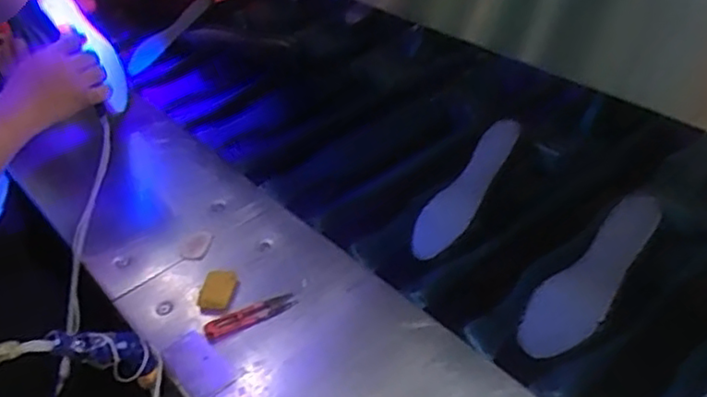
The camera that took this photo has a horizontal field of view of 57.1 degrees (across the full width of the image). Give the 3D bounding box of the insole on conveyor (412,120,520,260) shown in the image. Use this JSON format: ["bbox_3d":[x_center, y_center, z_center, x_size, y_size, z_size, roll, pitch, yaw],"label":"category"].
[{"bbox_3d":[0.146,-0.012,0.847,0.055,0.022,0.212,32,83,38],"label":"insole on conveyor"}]

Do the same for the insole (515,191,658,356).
[{"bbox_3d":[0.261,0.084,0.703,0.212,0.020,0.069,-47,52,-1],"label":"insole"}]

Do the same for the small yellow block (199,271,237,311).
[{"bbox_3d":[-0.151,0.103,0.728,0.033,0.015,0.049,3,37,8],"label":"small yellow block"}]

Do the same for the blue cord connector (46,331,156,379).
[{"bbox_3d":[-0.222,0.141,0.599,0.031,0.121,0.041,24,76,31],"label":"blue cord connector"}]

